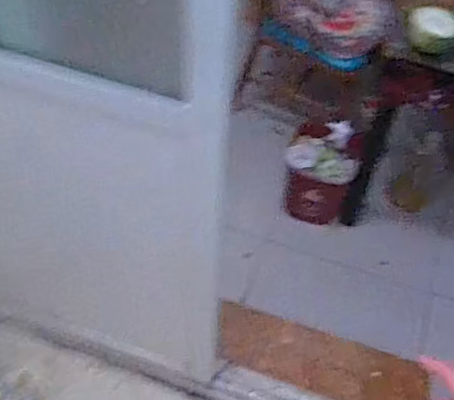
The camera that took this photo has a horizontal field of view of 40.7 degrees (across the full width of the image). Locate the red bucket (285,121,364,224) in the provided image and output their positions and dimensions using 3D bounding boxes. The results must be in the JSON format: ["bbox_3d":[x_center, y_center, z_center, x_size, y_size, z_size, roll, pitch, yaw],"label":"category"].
[{"bbox_3d":[0.284,-0.085,1.863,0.201,0.244,0.197,2,49,-3],"label":"red bucket"}]

